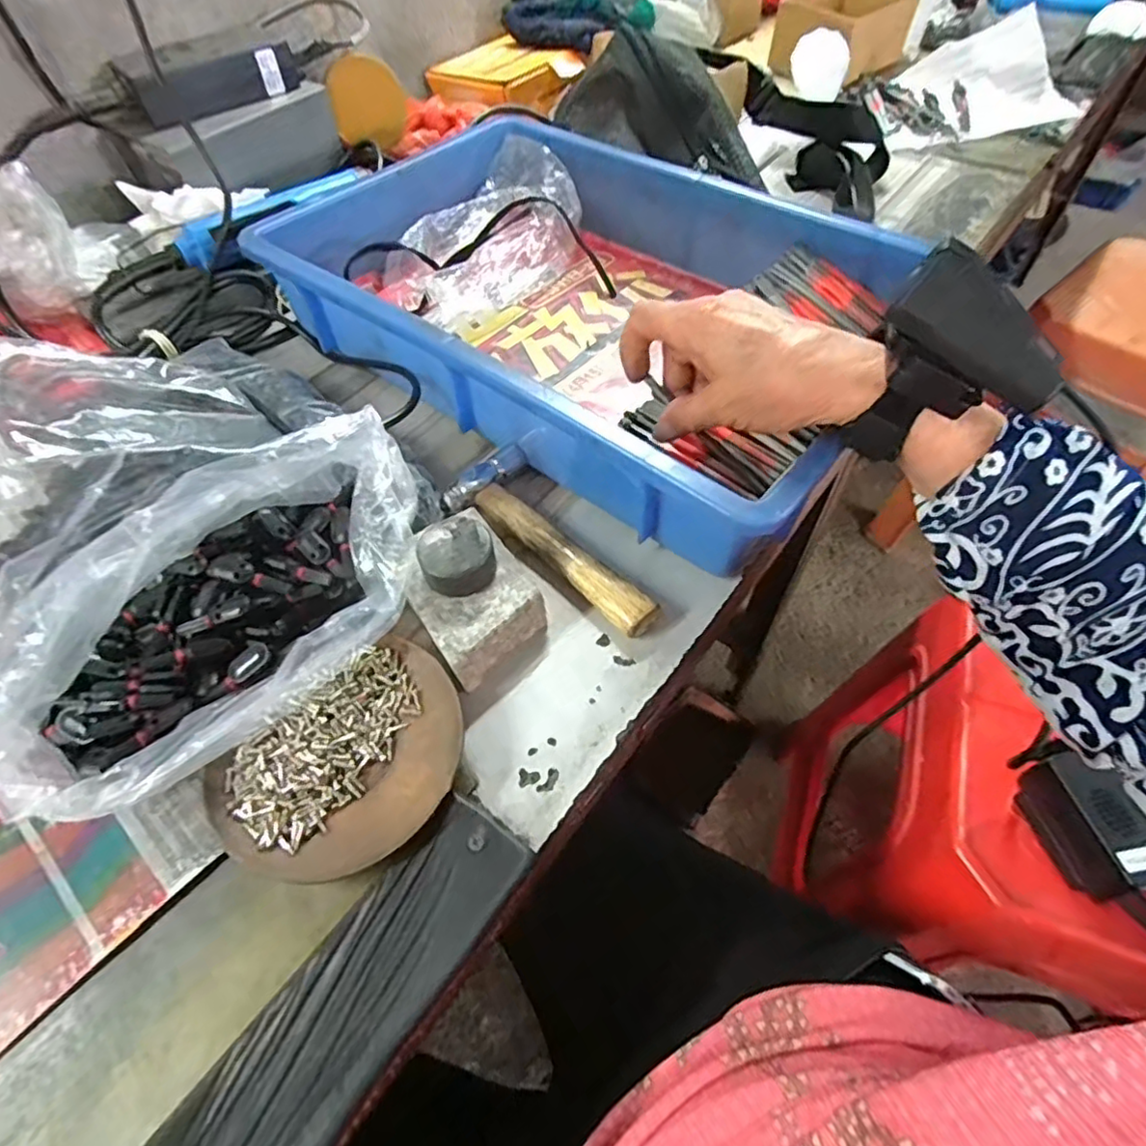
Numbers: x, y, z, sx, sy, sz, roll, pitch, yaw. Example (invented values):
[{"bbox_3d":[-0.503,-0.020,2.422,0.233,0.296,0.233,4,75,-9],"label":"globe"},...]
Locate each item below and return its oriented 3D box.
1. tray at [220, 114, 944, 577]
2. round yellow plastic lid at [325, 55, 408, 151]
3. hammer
[{"bbox_3d":[-0.004,-0.209,0.457,0.463,0.068,0.284,31,61,23],"label":"tray"},{"bbox_3d":[-0.188,-0.438,0.583,0.071,0.068,0.007,-28,43,-22],"label":"round yellow plastic lid"},{"bbox_3d":[-0.006,-0.025,0.372,0.152,0.022,0.062,33,62,24],"label":"hammer"}]

